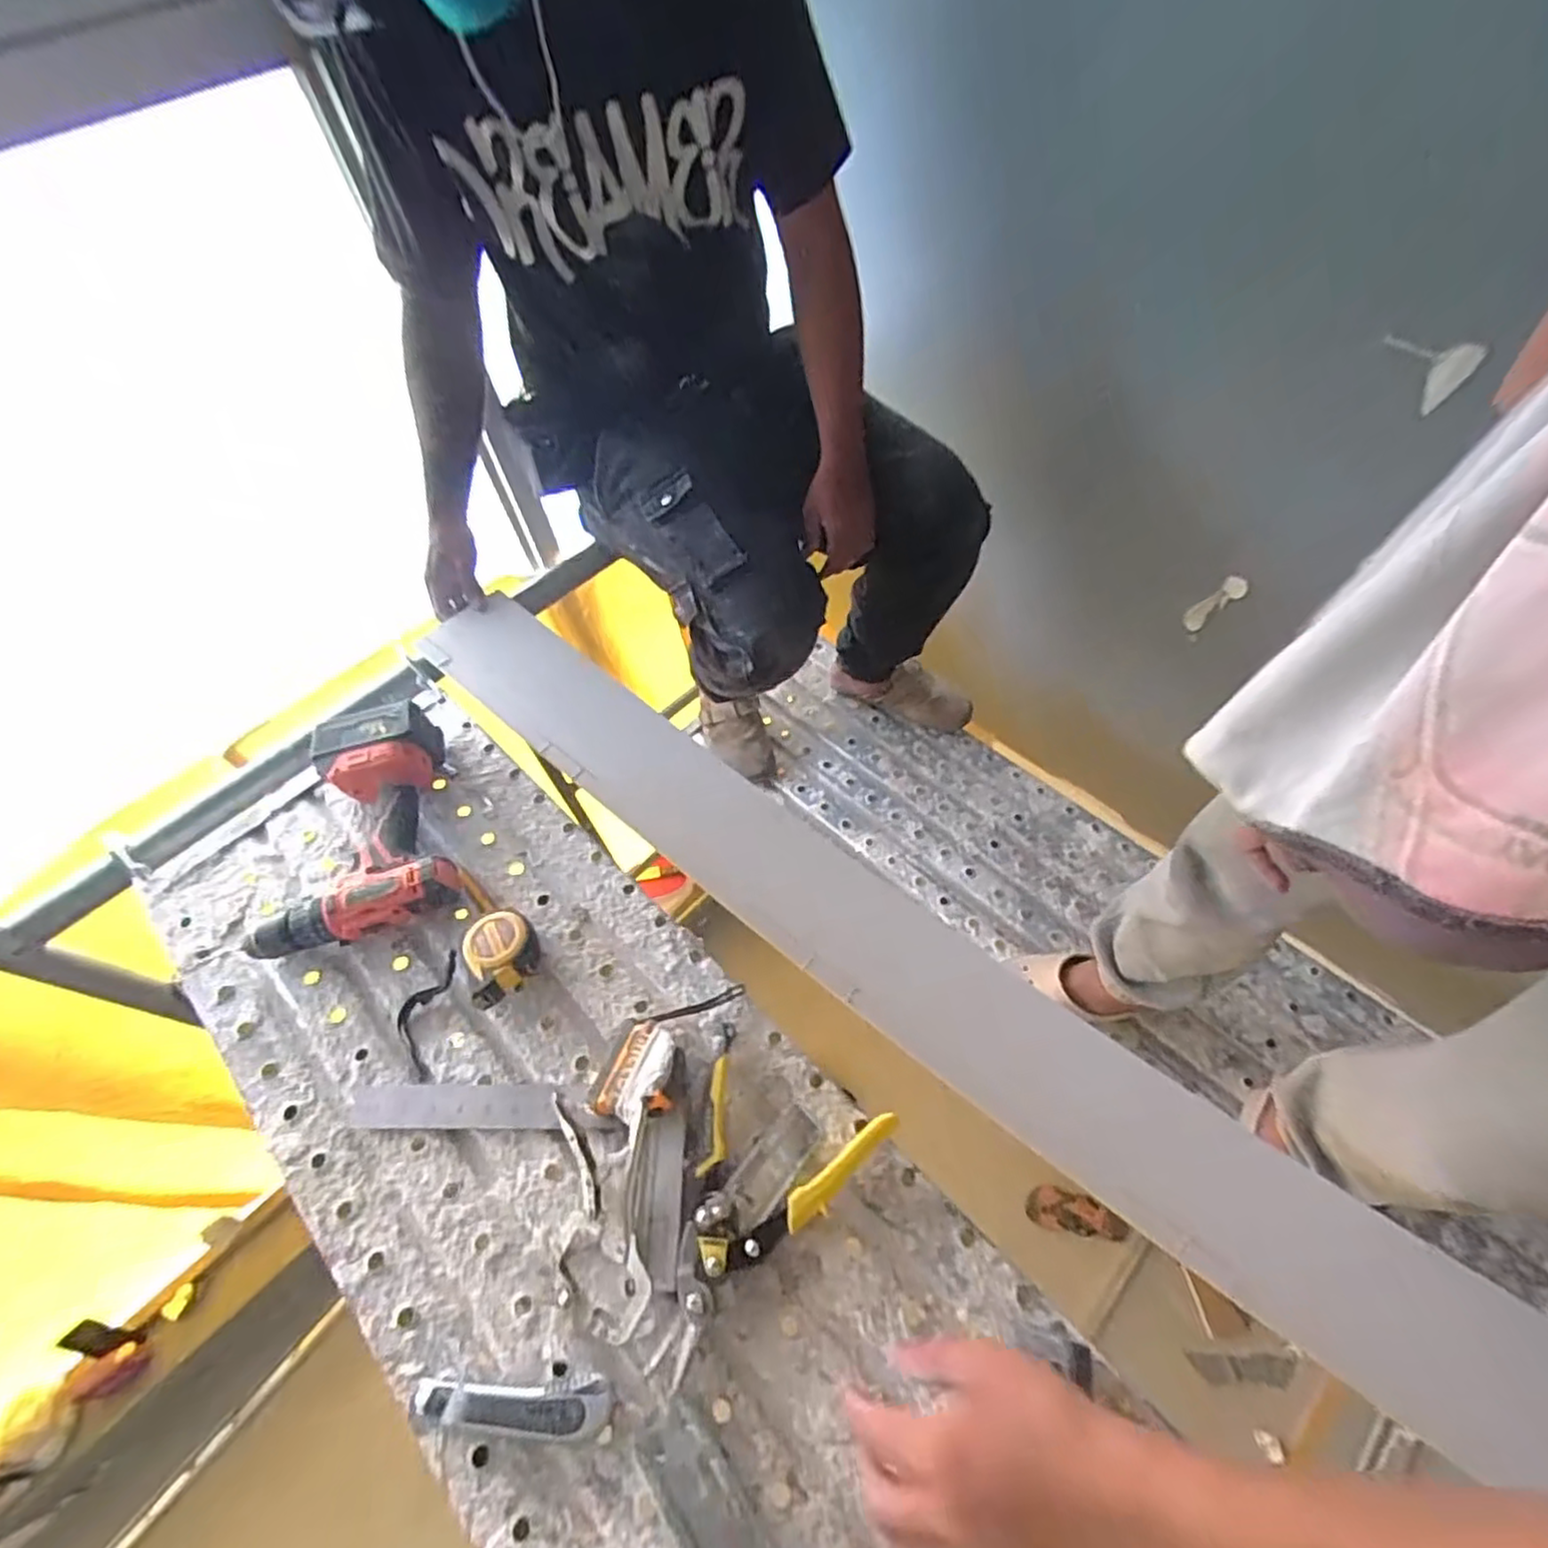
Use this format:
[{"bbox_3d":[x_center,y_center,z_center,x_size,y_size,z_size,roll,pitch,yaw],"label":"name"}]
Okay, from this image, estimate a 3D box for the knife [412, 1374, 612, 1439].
[{"bbox_3d":[-0.190,0.451,0.495,0.146,0.025,0.032,-3,57,2],"label":"knife"}]

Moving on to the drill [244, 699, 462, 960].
[{"bbox_3d":[-0.443,0.052,0.726,0.201,0.075,0.238,-15,58,-6],"label":"drill"}]

